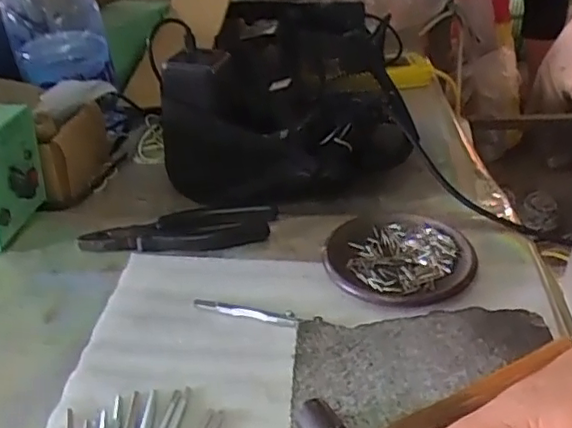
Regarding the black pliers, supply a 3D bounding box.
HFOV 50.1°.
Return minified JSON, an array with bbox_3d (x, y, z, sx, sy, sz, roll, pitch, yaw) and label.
[{"bbox_3d":[-0.091,0.012,0.523,0.160,0.012,0.054,-5,34,0],"label":"black pliers"}]

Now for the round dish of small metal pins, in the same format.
[{"bbox_3d":[0.085,0.032,0.479,0.108,0.013,0.118,-3,34,2],"label":"round dish of small metal pins"}]

